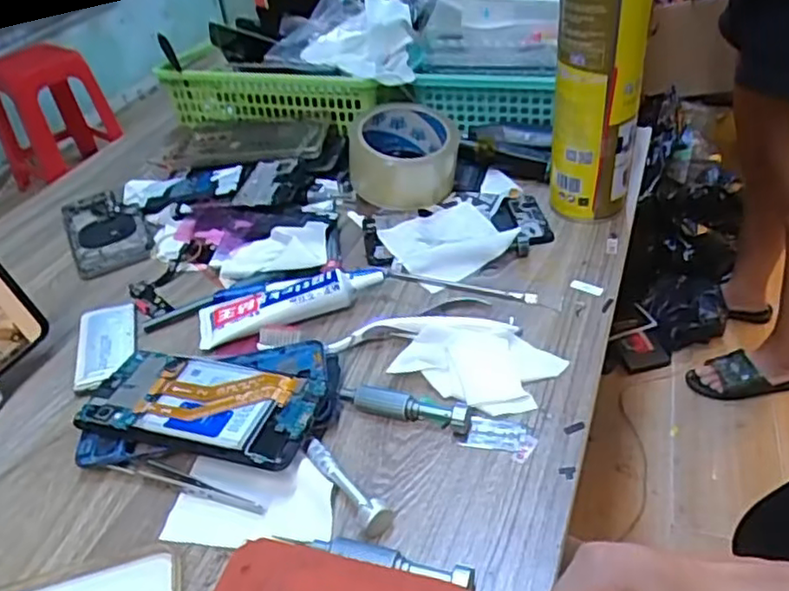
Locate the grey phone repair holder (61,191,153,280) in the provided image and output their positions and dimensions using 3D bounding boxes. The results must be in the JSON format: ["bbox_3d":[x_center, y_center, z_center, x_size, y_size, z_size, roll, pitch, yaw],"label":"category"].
[{"bbox_3d":[-0.280,-0.065,0.642,0.068,0.006,0.149,-23,41,-18],"label":"grey phone repair holder"}]

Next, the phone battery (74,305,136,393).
[{"bbox_3d":[-0.217,0.036,0.502,0.040,0.010,0.091,-16,39,-10],"label":"phone battery"}]

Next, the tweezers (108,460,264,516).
[{"bbox_3d":[-0.123,0.110,0.393,0.104,0.007,0.013,9,41,20],"label":"tweezers"}]

